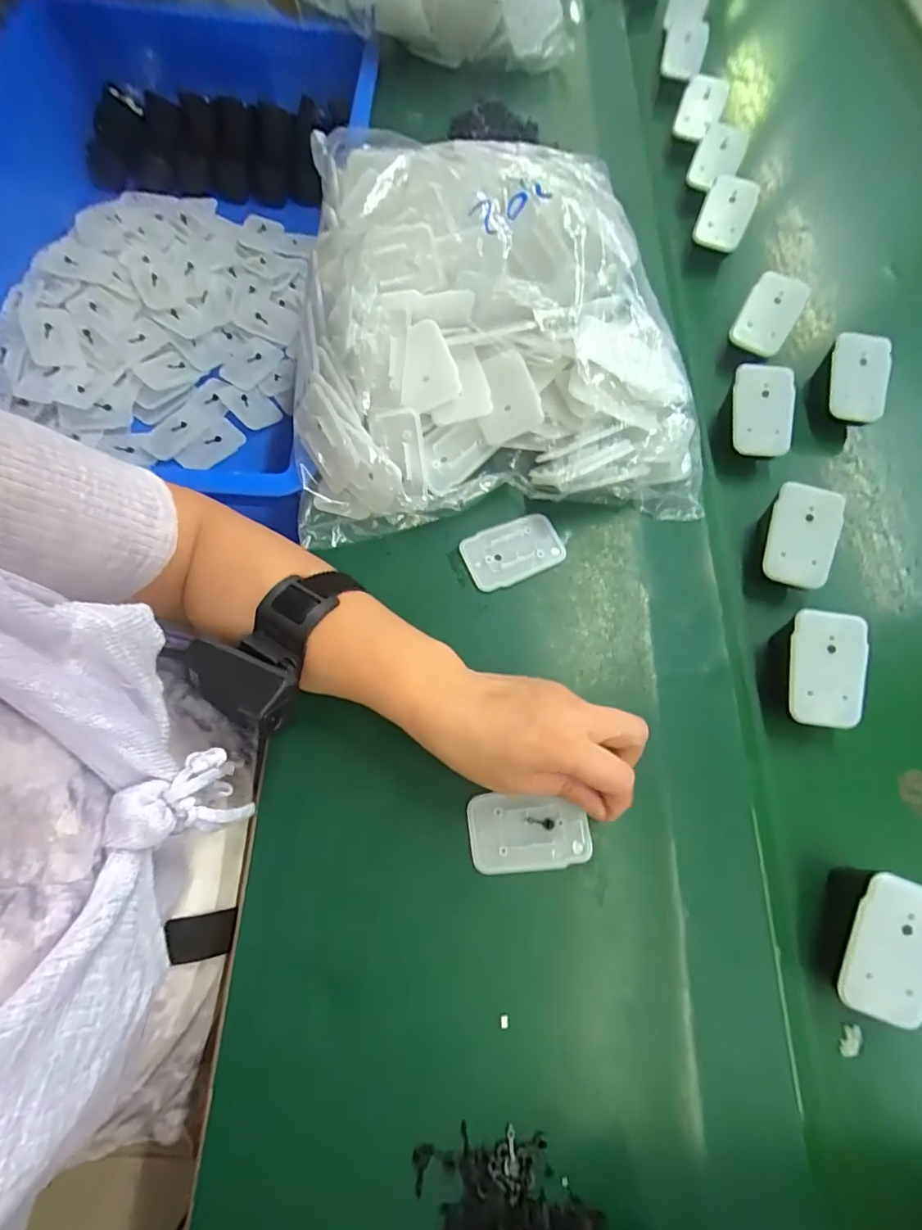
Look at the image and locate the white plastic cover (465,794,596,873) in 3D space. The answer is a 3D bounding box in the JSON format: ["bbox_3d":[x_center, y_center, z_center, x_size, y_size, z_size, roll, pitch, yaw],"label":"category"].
[{"bbox_3d":[0.040,0.127,0.297,0.068,0.005,0.042,-4,69,-2],"label":"white plastic cover"}]

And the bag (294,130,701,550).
[{"bbox_3d":[0.019,-0.214,0.381,0.284,0.108,0.280,-4,70,-4],"label":"bag"}]

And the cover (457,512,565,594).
[{"bbox_3d":[0.037,-0.045,0.359,0.067,0.005,0.044,-22,73,-10],"label":"cover"}]

